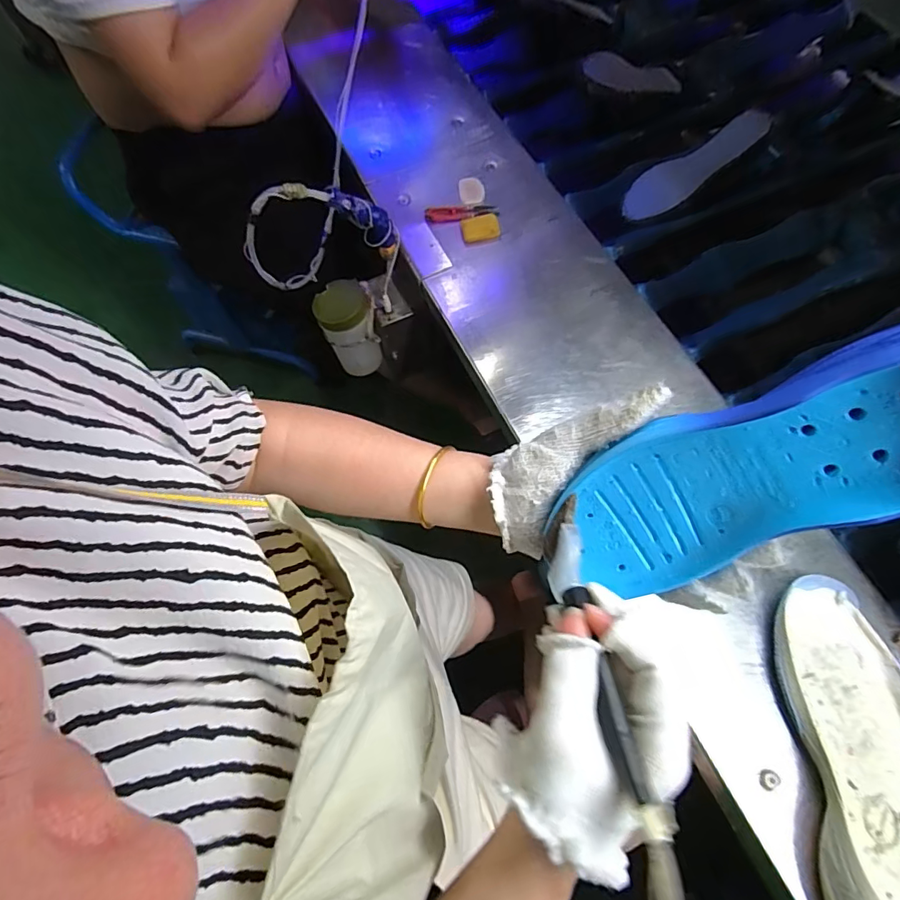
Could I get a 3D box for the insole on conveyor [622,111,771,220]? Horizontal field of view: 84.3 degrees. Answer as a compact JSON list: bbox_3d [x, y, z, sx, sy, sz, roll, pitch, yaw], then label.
[{"bbox_3d":[0.356,-0.410,0.725,0.208,0.017,0.062,-26,91,22],"label":"insole on conveyor"}]

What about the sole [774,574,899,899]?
[{"bbox_3d":[0.347,0.253,0.421,0.103,0.043,0.278,4,67,2],"label":"sole"}]

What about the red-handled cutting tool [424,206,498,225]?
[{"bbox_3d":[0.017,-0.331,0.696,0.100,0.010,0.028,-6,67,-3],"label":"red-handled cutting tool"}]

